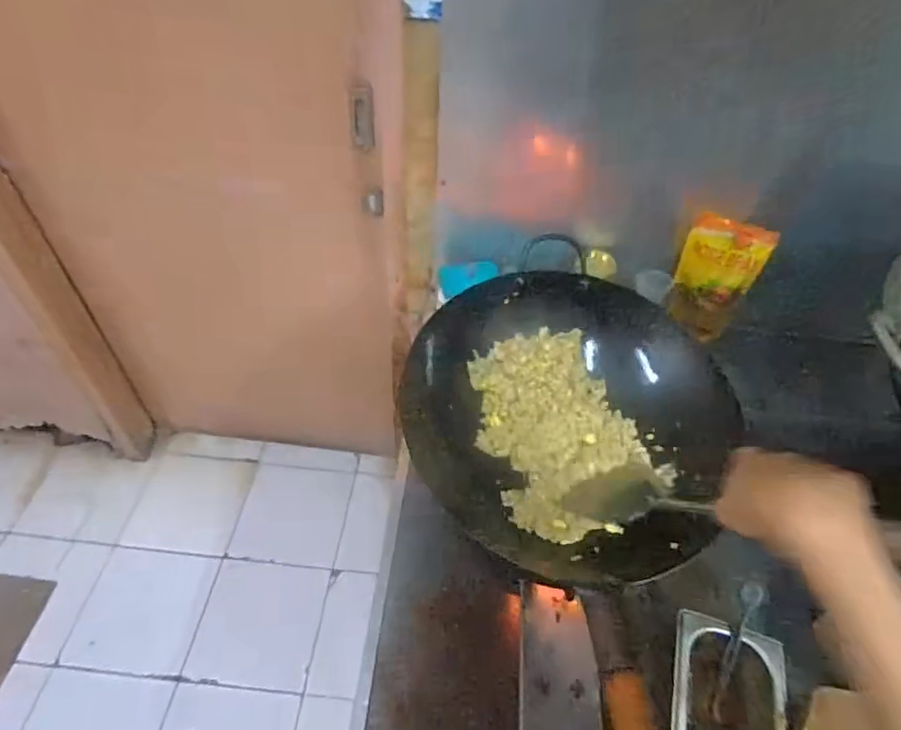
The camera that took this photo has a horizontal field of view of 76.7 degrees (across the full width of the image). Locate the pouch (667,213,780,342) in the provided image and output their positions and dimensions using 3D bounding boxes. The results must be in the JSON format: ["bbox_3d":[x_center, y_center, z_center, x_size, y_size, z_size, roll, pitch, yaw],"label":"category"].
[{"bbox_3d":[0.430,-0.138,0.932,0.120,0.199,0.025,20,35,11],"label":"pouch"}]

